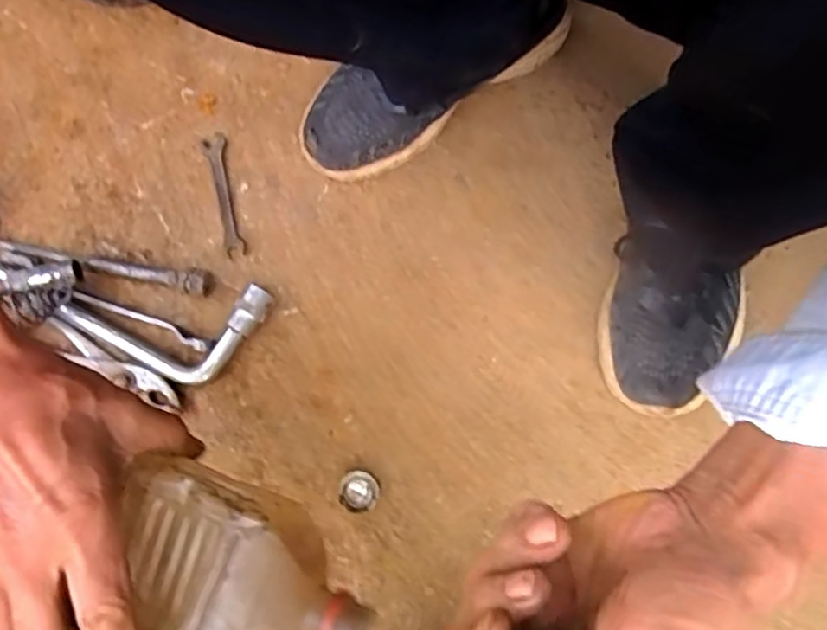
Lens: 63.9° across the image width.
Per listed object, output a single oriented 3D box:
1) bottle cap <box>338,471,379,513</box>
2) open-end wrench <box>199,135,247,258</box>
[{"bbox_3d":[-0.042,0.135,0.505,0.029,0.008,0.030,0,73,0],"label":"bottle cap"},{"bbox_3d":[-0.164,-0.106,0.576,0.021,0.004,0.120,-16,74,-5],"label":"open-end wrench"}]

